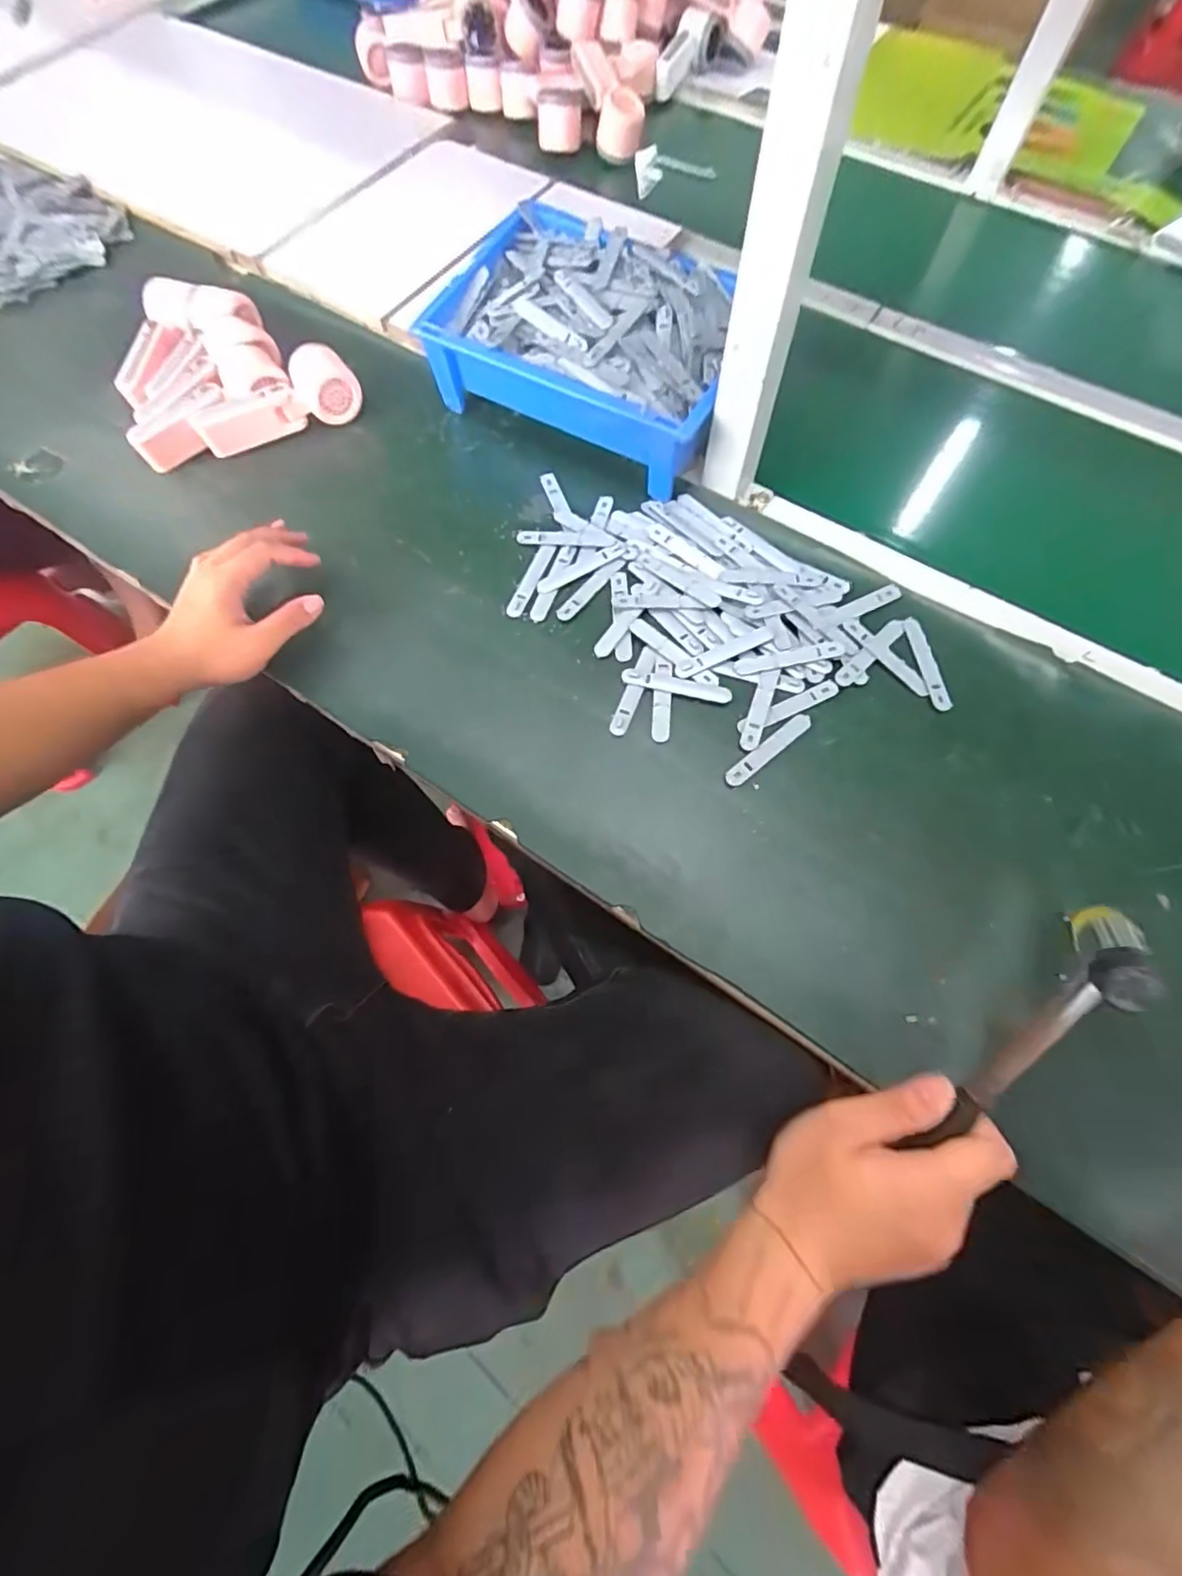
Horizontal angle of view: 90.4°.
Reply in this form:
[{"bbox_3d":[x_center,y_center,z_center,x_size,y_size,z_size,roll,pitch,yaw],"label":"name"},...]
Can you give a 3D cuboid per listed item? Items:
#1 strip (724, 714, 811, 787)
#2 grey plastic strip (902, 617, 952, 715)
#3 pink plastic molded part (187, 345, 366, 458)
[{"bbox_3d":[0.151,-0.033,0.497,0.095,0.004,0.016,-38,74,-13],"label":"strip"},{"bbox_3d":[0.301,-0.112,0.523,0.018,0.007,0.095,-9,70,-3],"label":"grey plastic strip"},{"bbox_3d":[-0.330,-0.403,0.616,0.168,0.056,0.048,-21,71,-8],"label":"pink plastic molded part"}]

